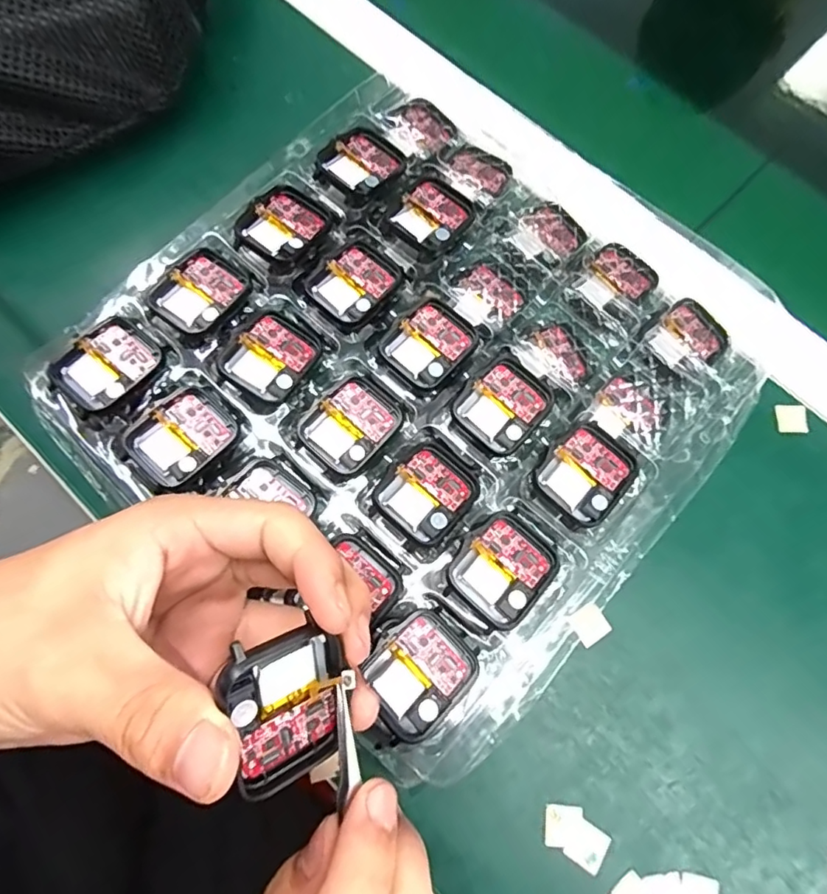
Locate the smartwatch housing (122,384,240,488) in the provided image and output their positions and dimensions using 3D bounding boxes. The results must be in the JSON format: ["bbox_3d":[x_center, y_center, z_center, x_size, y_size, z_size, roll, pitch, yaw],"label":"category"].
[{"bbox_3d":[-0.104,-0.005,0.239,0.036,0.008,0.043,41,76,10],"label":"smartwatch housing"}]

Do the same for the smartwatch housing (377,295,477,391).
[{"bbox_3d":[0.009,-0.052,0.260,0.043,0.004,0.037,-43,79,-13],"label":"smartwatch housing"}]

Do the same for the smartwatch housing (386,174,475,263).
[{"bbox_3d":[0.010,-0.121,0.279,0.037,0.011,0.047,38,75,9],"label":"smartwatch housing"}]

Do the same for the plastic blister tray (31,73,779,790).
[{"bbox_3d":[0.009,-0.042,0.266,0.264,0.031,0.284,40,75,9],"label":"plastic blister tray"}]

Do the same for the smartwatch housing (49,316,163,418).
[{"bbox_3d":[-0.140,-0.038,0.244,0.045,0.005,0.036,-43,79,-13],"label":"smartwatch housing"}]

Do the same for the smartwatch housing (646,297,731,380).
[{"bbox_3d":[0.140,-0.055,0.272,0.039,0.007,0.034,-38,78,-12],"label":"smartwatch housing"}]

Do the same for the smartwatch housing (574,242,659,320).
[{"bbox_3d":[0.109,-0.089,0.285,0.034,0.008,0.036,41,76,10],"label":"smartwatch housing"}]

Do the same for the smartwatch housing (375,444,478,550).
[{"bbox_3d":[0.006,0.020,0.238,0.037,0.007,0.041,42,76,10],"label":"smartwatch housing"}]

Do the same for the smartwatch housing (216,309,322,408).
[{"bbox_3d":[-0.067,-0.044,0.251,0.036,0.005,0.042,34,75,8],"label":"smartwatch housing"}]

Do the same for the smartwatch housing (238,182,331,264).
[{"bbox_3d":[-0.066,-0.114,0.271,0.036,0.006,0.041,36,75,8],"label":"smartwatch housing"}]

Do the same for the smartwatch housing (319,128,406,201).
[{"bbox_3d":[-0.026,-0.156,0.286,0.037,0.006,0.043,39,75,9],"label":"smartwatch housing"}]

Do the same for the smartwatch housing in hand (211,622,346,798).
[{"bbox_3d":[-0.035,0.074,0.151,0.034,0.006,0.044,-15,107,-34],"label":"smartwatch housing in hand"}]

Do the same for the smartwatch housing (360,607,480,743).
[{"bbox_3d":[0.001,0.089,0.211,0.042,0.005,0.039,-41,79,-13],"label":"smartwatch housing"}]

